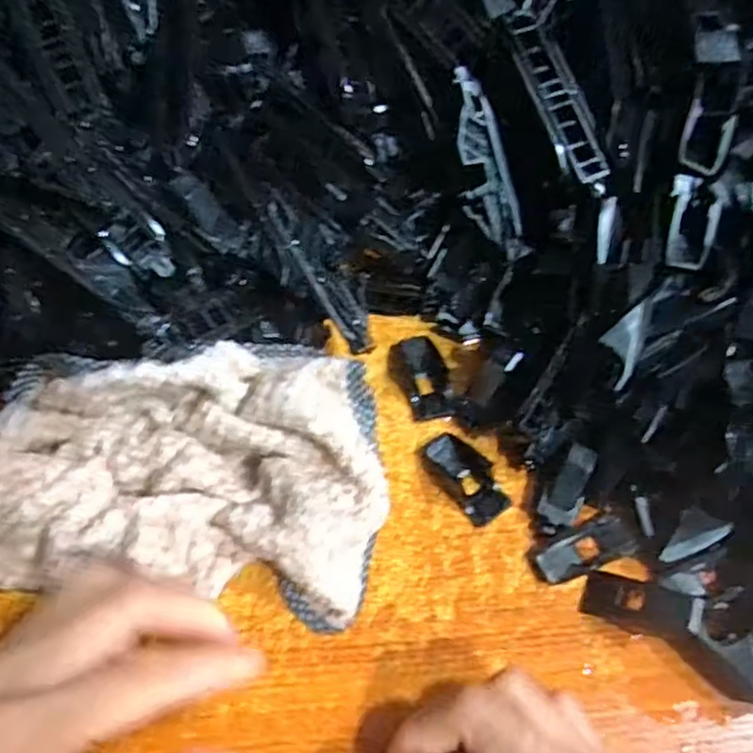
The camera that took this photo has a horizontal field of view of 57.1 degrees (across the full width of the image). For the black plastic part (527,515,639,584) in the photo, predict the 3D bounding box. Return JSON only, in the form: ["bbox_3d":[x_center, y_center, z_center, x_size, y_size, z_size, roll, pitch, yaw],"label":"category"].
[{"bbox_3d":[0.084,0.071,0.284,0.041,0.008,0.017,-18,64,-11],"label":"black plastic part"}]

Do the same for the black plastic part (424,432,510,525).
[{"bbox_3d":[0.039,0.043,0.298,0.022,0.005,0.041,-34,68,-18],"label":"black plastic part"}]

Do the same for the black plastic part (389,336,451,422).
[{"bbox_3d":[0.022,0.001,0.319,0.023,0.005,0.042,-20,65,-13],"label":"black plastic part"}]

